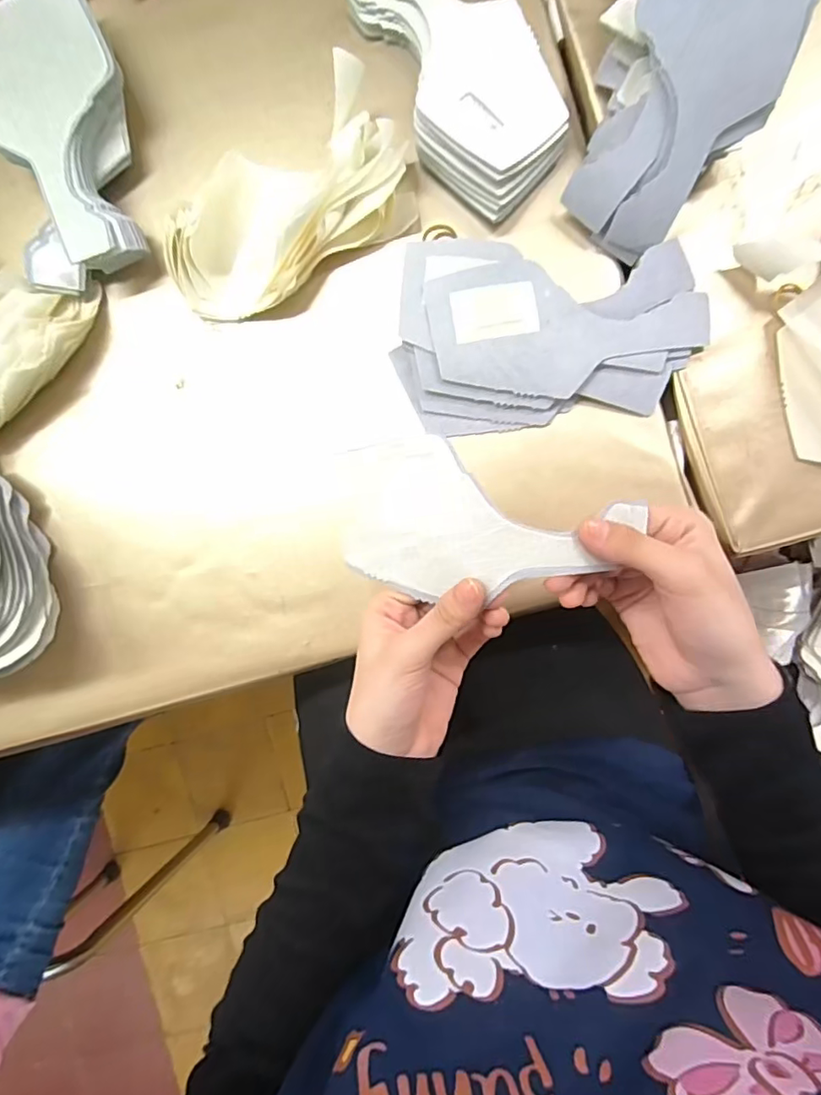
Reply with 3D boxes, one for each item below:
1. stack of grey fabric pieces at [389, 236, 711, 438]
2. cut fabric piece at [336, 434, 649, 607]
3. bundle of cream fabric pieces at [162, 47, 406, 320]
[{"bbox_3d":[0.092,-0.140,0.374,0.197,0.020,0.122,3,91,5],"label":"stack of grey fabric pieces"},{"bbox_3d":[0.033,-0.009,0.296,0.155,0.041,0.077,13,92,5],"label":"cut fabric piece"},{"bbox_3d":[-0.083,-0.230,0.381,0.183,0.041,0.088,-35,88,5],"label":"bundle of cream fabric pieces"}]

